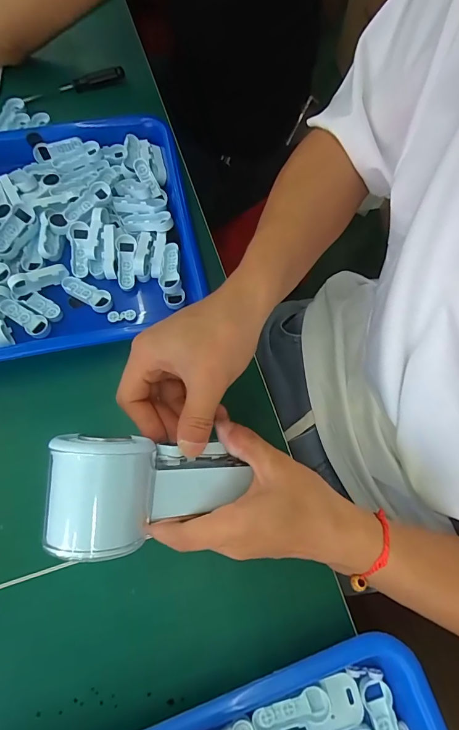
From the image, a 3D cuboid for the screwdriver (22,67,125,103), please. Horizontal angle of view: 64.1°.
[{"bbox_3d":[-0.178,-0.321,0.416,0.116,0.012,0.015,-22,73,-8],"label":"screwdriver"}]

